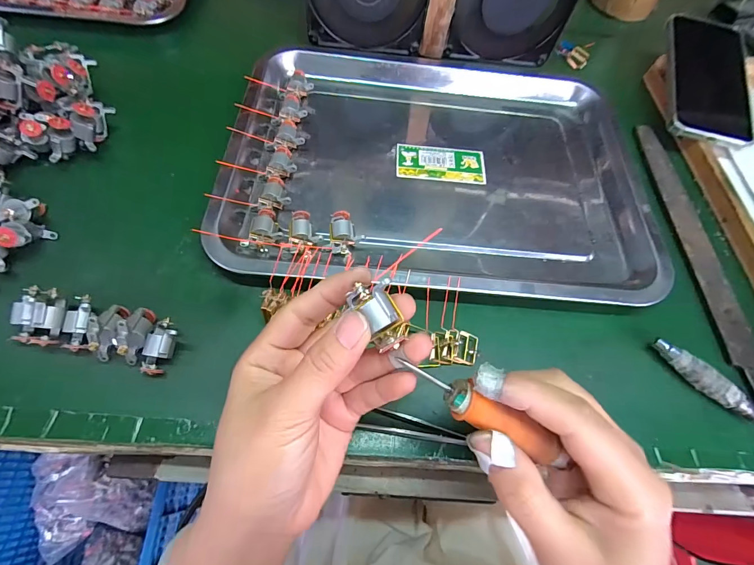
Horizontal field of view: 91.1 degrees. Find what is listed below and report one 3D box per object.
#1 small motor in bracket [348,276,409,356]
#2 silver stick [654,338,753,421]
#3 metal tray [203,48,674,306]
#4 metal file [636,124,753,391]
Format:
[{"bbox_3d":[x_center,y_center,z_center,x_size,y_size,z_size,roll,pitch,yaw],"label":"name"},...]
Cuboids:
[{"bbox_3d":[0.000,0.015,0.170,0.018,0.019,0.027,-27,99,-14],"label":"small motor in bracket"},{"bbox_3d":[0.221,0.066,0.250,0.013,0.016,0.072,-40,73,-21],"label":"silver stick"},{"bbox_3d":[0.054,-0.120,0.333,0.341,0.025,0.287,5,63,-2],"label":"metal tray"},{"bbox_3d":[0.265,-0.023,0.303,0.024,0.009,0.290,3,63,-3],"label":"metal file"}]

